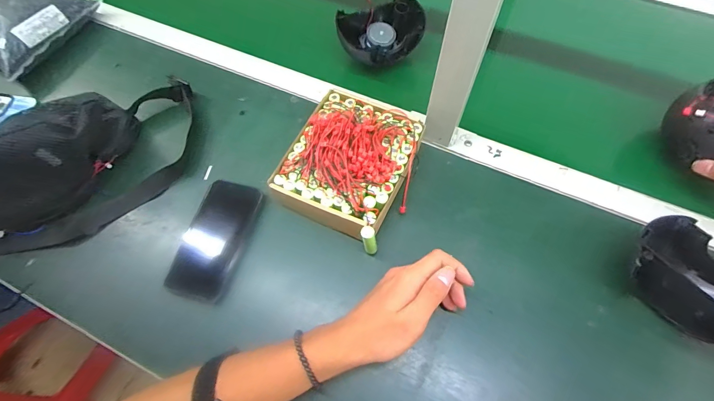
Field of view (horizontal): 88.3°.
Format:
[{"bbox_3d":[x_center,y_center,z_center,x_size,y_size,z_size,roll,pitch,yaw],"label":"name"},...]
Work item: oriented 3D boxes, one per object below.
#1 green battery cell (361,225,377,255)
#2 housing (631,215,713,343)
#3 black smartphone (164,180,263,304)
[{"bbox_3d":[0.014,0.046,0.417,0.018,0.060,0.017,0,64,1],"label":"green battery cell"},{"bbox_3d":[0.342,0.079,0.377,0.099,0.073,0.119,-30,67,-13],"label":"housing"},{"bbox_3d":[-0.179,0.046,0.459,0.074,0.010,0.146,18,74,7],"label":"black smartphone"}]

